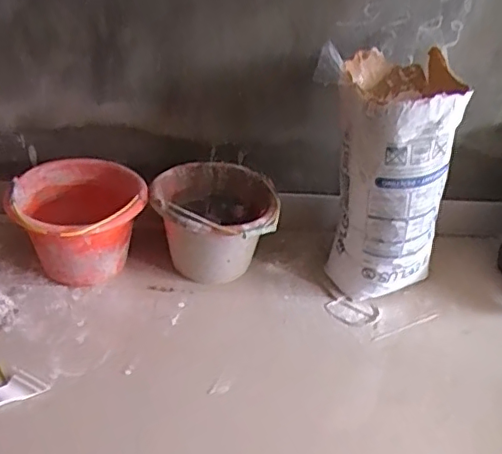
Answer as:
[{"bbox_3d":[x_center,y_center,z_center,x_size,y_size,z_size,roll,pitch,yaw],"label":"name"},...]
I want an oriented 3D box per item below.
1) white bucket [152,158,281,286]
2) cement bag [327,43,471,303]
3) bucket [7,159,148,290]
[{"bbox_3d":[-0.087,-0.008,1.298,0.264,0.194,0.276,4,34,-3],"label":"white bucket"},{"bbox_3d":[0.301,-0.098,1.252,0.256,0.489,0.266,14,34,12],"label":"cement bag"},{"bbox_3d":[-0.376,-0.019,1.255,0.262,0.192,0.277,4,34,-3],"label":"bucket"}]

